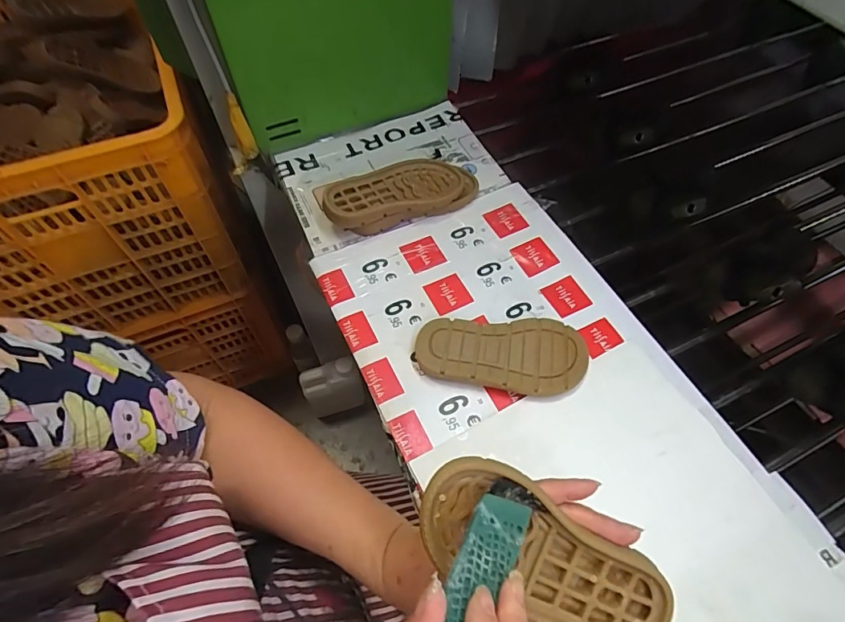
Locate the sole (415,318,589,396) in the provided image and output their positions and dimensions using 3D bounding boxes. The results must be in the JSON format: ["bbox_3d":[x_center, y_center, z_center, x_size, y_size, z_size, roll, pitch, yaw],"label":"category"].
[{"bbox_3d":[0.071,0.041,0.409,0.148,0.023,0.066,2,59,0],"label":"sole"}]

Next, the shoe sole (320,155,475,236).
[{"bbox_3d":[-0.024,-0.135,0.501,0.173,0.044,0.079,-21,61,-13],"label":"shoe sole"}]

